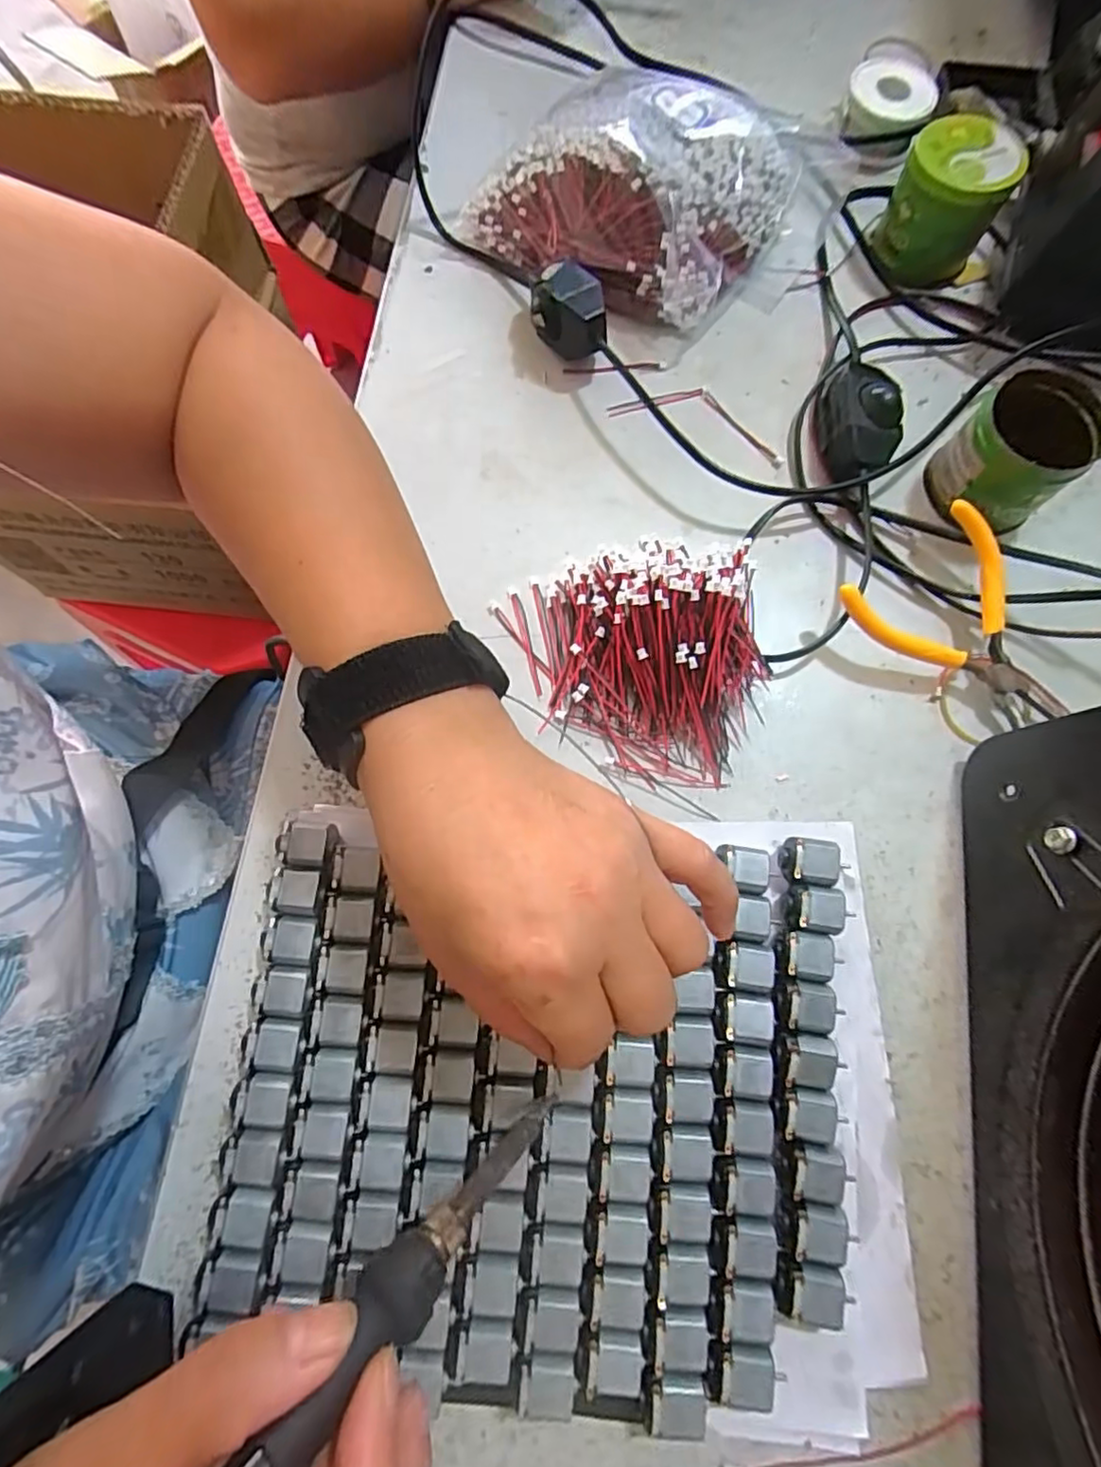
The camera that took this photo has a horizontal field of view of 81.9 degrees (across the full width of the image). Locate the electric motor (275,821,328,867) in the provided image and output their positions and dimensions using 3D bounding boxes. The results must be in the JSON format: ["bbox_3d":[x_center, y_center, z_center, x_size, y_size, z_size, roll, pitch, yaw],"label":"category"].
[{"bbox_3d":[-0.106,0.049,0.277,0.020,0.019,0.017,4,75,0],"label":"electric motor"}]

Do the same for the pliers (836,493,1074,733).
[{"bbox_3d":[0.197,-0.045,0.301,0.079,0.030,0.104,-37,78,-10],"label":"pliers"}]

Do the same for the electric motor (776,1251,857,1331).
[{"bbox_3d":[0.098,0.207,0.237,0.029,0.014,0.019,10,75,2],"label":"electric motor"}]

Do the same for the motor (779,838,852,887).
[{"bbox_3d":[0.116,0.057,0.278,0.029,0.018,0.019,7,75,1],"label":"motor"}]

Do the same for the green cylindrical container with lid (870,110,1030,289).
[{"bbox_3d":[0.220,-0.296,0.354,0.054,0.053,0.050,0,75,-1],"label":"green cylindrical container with lid"}]

